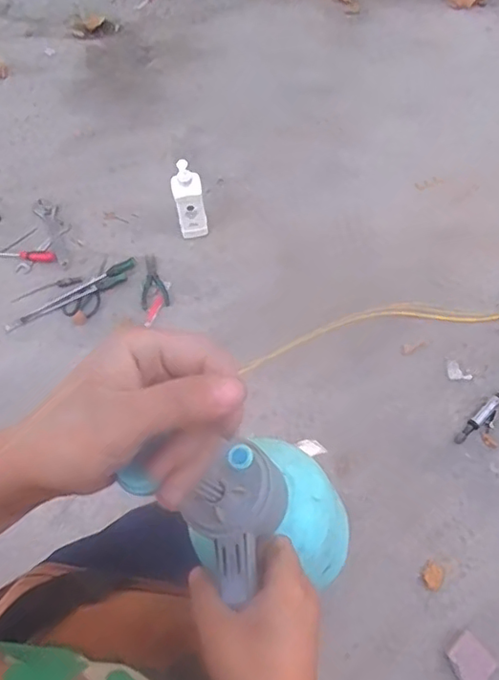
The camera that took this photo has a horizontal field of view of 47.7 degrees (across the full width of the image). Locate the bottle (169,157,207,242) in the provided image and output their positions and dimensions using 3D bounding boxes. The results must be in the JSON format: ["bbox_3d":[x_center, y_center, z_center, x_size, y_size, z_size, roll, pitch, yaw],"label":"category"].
[{"bbox_3d":[-0.178,-0.403,1.662,0.092,0.281,0.073,-14,69,-3],"label":"bottle"}]

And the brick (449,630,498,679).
[{"bbox_3d":[0.503,0.734,1.285,0.092,0.035,0.094,-41,73,-13],"label":"brick"}]

